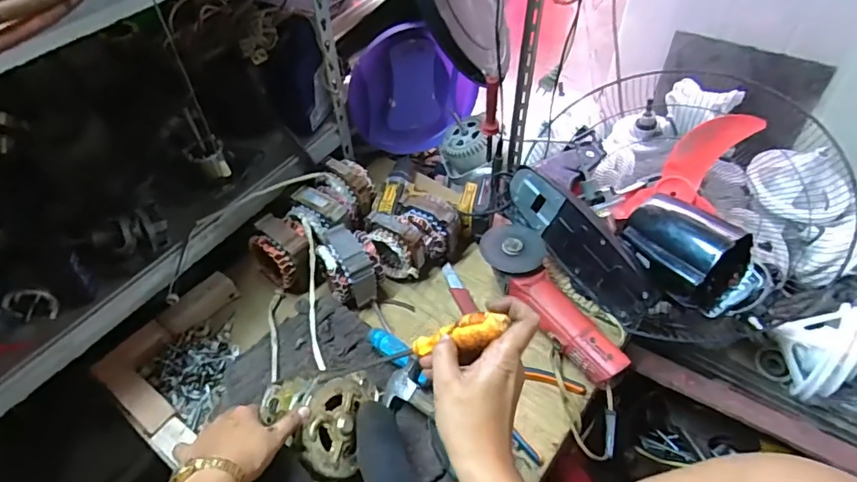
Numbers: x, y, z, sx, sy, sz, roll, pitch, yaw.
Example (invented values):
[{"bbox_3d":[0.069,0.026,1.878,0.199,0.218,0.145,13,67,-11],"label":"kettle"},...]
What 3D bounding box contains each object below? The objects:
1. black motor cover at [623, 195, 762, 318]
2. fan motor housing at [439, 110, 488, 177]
[{"bbox_3d":[0.383,0.016,0.741,0.118,0.094,0.187,-31,54,-22],"label":"black motor cover"},{"bbox_3d":[0.094,-0.200,1.087,0.106,0.100,0.120,-2,85,26],"label":"fan motor housing"}]

